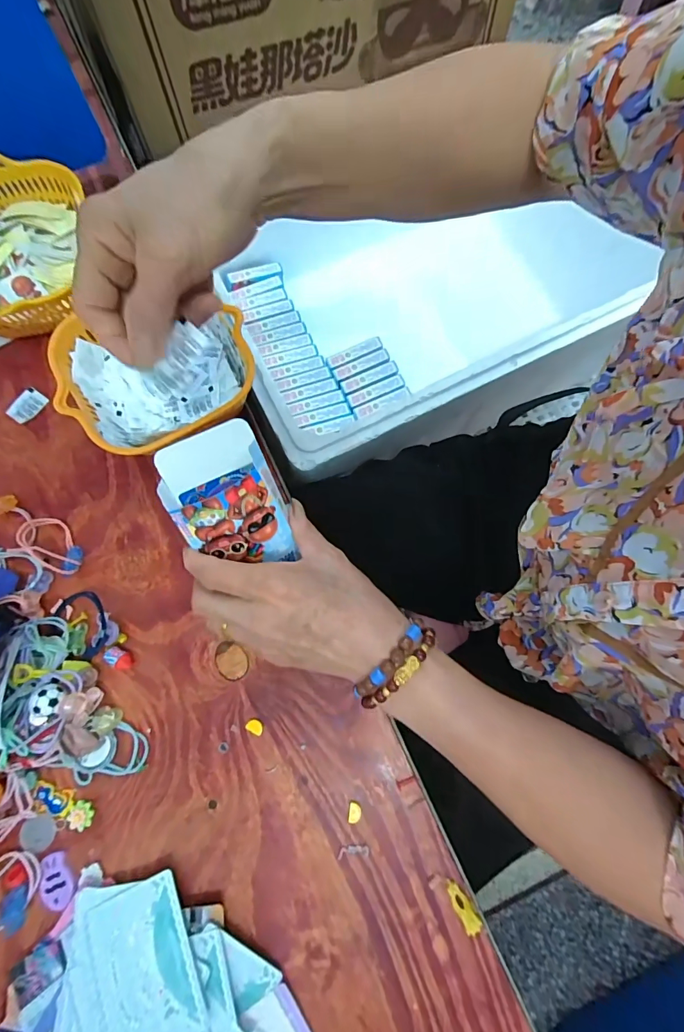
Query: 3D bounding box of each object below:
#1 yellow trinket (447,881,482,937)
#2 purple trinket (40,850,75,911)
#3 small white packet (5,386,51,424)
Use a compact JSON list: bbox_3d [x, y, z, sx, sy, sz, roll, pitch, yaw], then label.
[{"bbox_3d":[0.084,0.269,0.284,0.012,0.009,0.031,-26,78,-7],"label":"yellow trinket"},{"bbox_3d":[-0.199,0.254,0.286,0.022,0.005,0.033,-22,78,-7],"label":"purple trinket"},{"bbox_3d":[-0.284,-0.100,0.370,0.025,0.004,0.033,37,78,7],"label":"small white packet"}]

